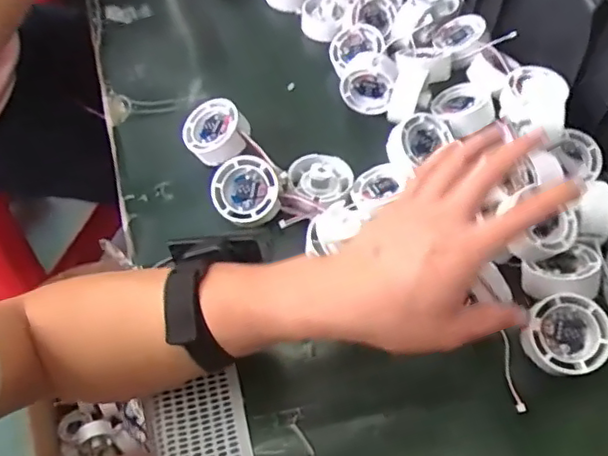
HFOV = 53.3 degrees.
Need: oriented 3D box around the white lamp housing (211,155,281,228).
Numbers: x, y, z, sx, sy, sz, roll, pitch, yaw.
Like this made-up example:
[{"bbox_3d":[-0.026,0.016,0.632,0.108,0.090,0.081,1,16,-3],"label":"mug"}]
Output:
[{"bbox_3d":[-0.048,-0.030,0.499,0.054,0.022,0.053,-1,84,7],"label":"white lamp housing"}]

